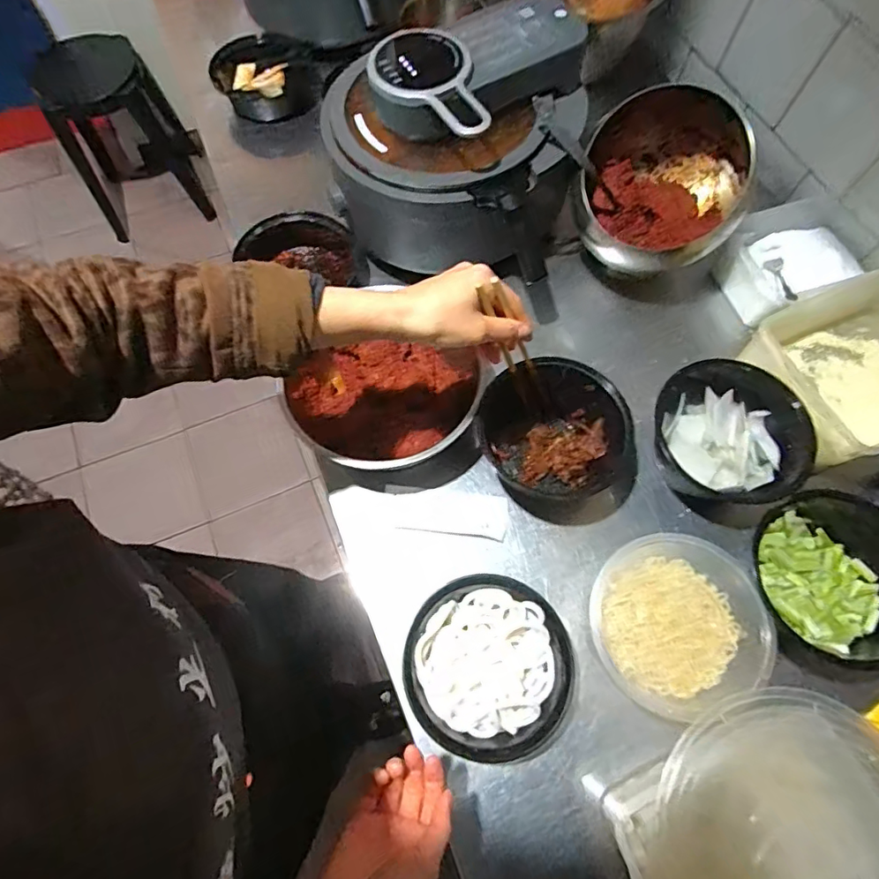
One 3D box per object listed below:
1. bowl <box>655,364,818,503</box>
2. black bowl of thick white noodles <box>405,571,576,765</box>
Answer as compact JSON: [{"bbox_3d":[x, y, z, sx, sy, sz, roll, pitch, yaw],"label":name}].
[{"bbox_3d":[0.333,-0.001,0.604,0.151,0.077,0.166,-8,68,-4],"label":"bowl"},{"bbox_3d":[0.050,0.233,0.540,0.162,0.050,0.168,0,68,0],"label":"black bowl of thick white noodles"}]

